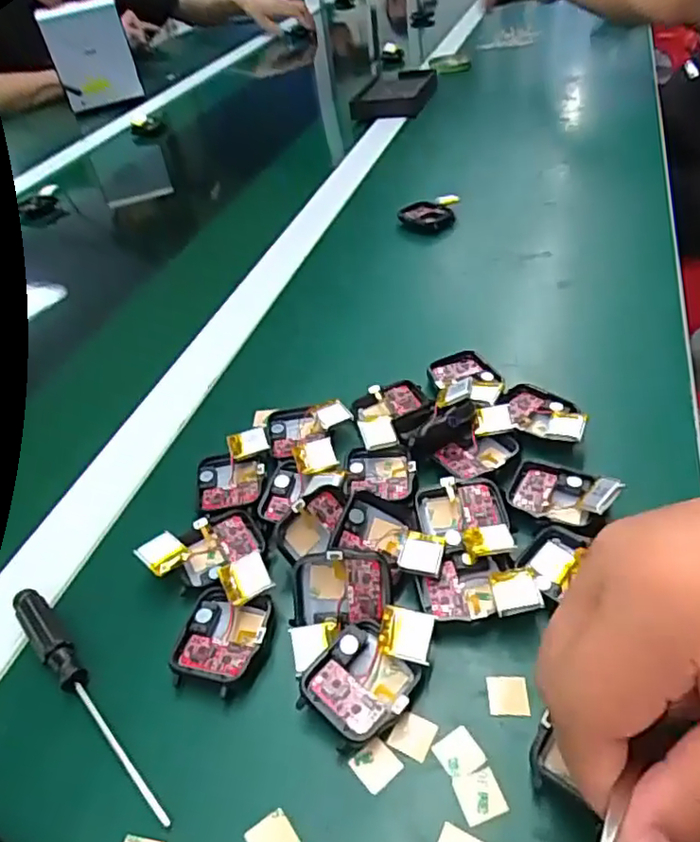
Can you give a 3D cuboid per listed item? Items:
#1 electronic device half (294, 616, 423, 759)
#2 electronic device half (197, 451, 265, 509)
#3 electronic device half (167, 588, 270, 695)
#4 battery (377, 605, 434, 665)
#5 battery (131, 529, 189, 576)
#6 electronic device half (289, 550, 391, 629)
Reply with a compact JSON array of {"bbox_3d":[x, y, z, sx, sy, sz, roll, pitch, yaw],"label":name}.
[{"bbox_3d":[0.005,0.106,0.255,0.038,0.014,0.044,30,53,34],"label":"electronic device half"},{"bbox_3d":[-0.065,0.033,0.349,0.038,0.010,0.040,-8,42,-1],"label":"electronic device half"},{"bbox_3d":[-0.055,0.095,0.278,0.037,0.010,0.044,6,43,15],"label":"electronic device half"},{"bbox_3d":[0.023,0.087,0.260,0.021,0.004,0.020,9,65,13],"label":"battery"},{"bbox_3d":[-0.091,0.063,0.307,0.021,0.004,0.020,31,46,22],"label":"battery"},{"bbox_3d":[-0.005,0.073,0.280,0.044,0.032,0.009,-7,3,13],"label":"electronic device half"}]

